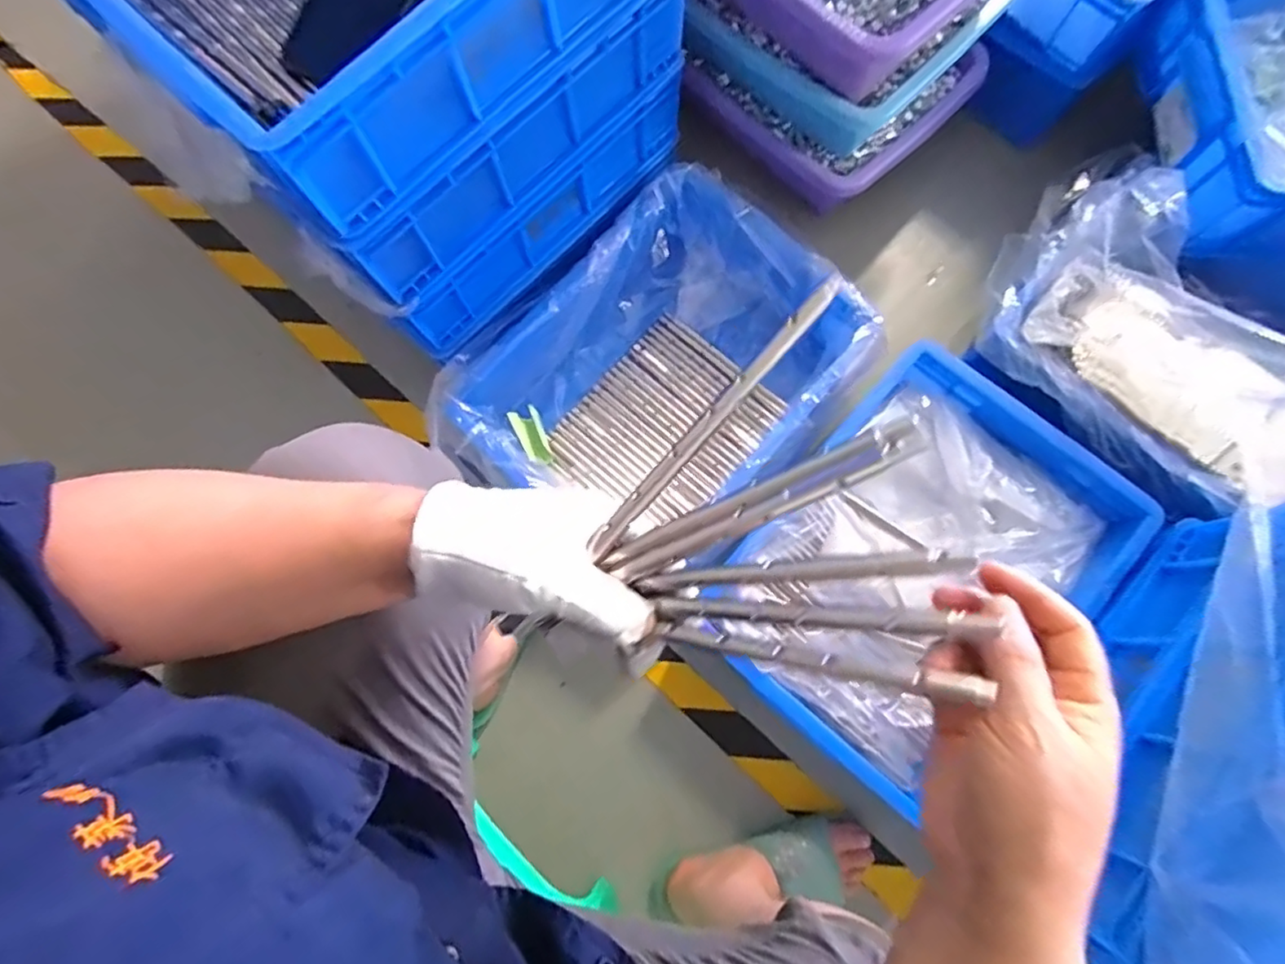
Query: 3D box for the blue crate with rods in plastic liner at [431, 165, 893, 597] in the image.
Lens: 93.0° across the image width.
[{"bbox_3d":[0.018,-0.115,0.729,0.406,0.130,0.335,-44,80,-8],"label":"blue crate with rods in plastic liner"}]

